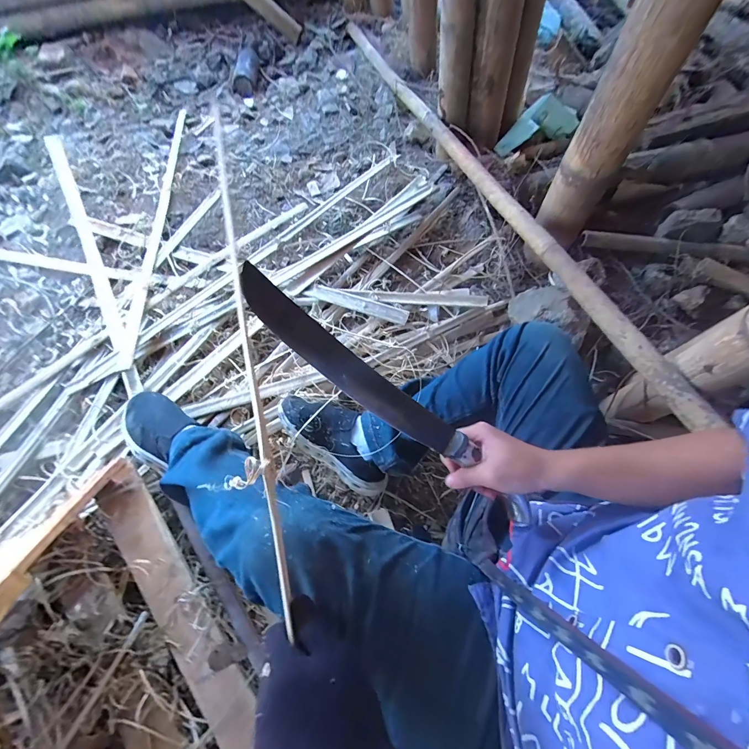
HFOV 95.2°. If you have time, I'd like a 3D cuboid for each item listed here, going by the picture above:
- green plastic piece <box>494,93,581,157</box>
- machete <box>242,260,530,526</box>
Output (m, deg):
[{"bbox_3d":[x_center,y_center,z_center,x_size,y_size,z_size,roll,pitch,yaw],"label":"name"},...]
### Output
[{"bbox_3d":[0.483,-0.717,0.993,0.152,0.055,0.283,36,71,15],"label":"green plastic piece"},{"bbox_3d":[0.022,0.032,0.355,0.388,0.017,0.041,39,70,-9],"label":"machete"}]

